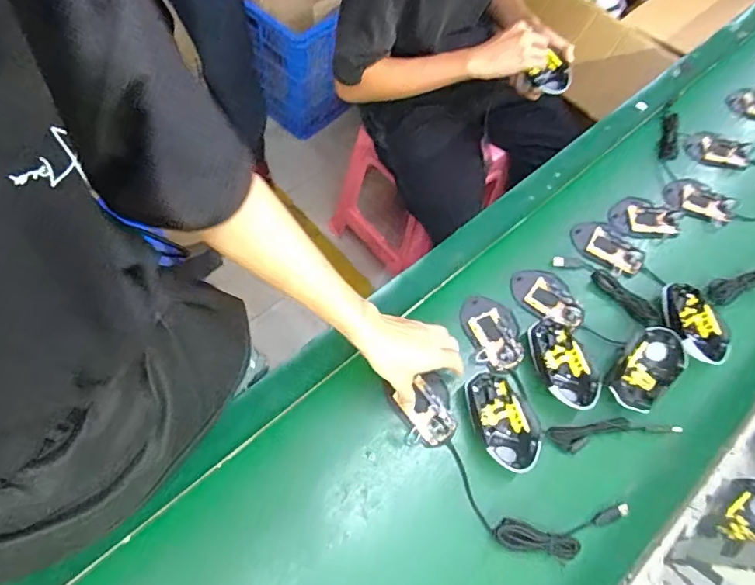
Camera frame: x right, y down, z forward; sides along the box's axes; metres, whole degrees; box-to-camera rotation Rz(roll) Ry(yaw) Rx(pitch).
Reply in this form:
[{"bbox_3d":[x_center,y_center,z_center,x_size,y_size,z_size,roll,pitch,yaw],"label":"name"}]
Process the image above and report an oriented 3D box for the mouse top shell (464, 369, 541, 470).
[{"bbox_3d":[0.155,0.157,0.614,0.071,0.032,0.118,-19,67,-12],"label":"mouse top shell"}]

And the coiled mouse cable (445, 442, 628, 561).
[{"bbox_3d":[0.180,0.257,0.578,0.219,0.017,0.089,18,65,6],"label":"coiled mouse cable"}]

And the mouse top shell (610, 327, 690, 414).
[{"bbox_3d":[0.354,0.102,0.653,0.124,0.028,0.063,-41,73,-20],"label":"mouse top shell"}]

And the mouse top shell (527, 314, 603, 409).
[{"bbox_3d":[0.240,0.091,0.650,0.063,0.029,0.125,-18,67,-11],"label":"mouse top shell"}]

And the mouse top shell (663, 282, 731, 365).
[{"bbox_3d":[0.435,0.044,0.687,0.071,0.027,0.117,-9,65,-7],"label":"mouse top shell"}]

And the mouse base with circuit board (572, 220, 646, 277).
[{"bbox_3d":[0.344,-0.071,0.741,0.106,0.021,0.063,37,68,14],"label":"mouse base with circuit board"}]

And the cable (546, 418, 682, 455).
[{"bbox_3d":[0.299,0.176,0.623,0.172,0.015,0.030,-6,65,-6],"label":"cable"}]

